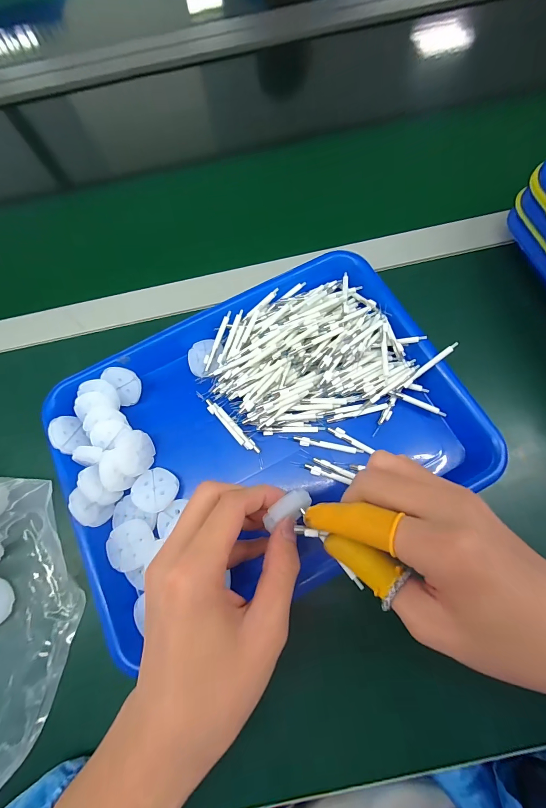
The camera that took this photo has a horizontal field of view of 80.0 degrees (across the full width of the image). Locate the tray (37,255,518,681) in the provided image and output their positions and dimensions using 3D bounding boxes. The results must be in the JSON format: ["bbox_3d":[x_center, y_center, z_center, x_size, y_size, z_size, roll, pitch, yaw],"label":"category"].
[{"bbox_3d":[-0.009,0.021,0.282,0.324,0.054,0.239,-28,73,-6],"label":"tray"}]

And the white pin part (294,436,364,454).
[{"bbox_3d":[0.048,0.036,0.278,0.058,0.004,0.007,9,73,6],"label":"white pin part"}]

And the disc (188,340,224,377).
[{"bbox_3d":[-0.063,-0.044,0.305,0.034,0.006,0.035,-6,67,14],"label":"disc"}]

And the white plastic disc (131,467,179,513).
[{"bbox_3d":[-0.097,0.070,0.267,0.036,0.004,0.034,-1,58,2],"label":"white plastic disc"}]

